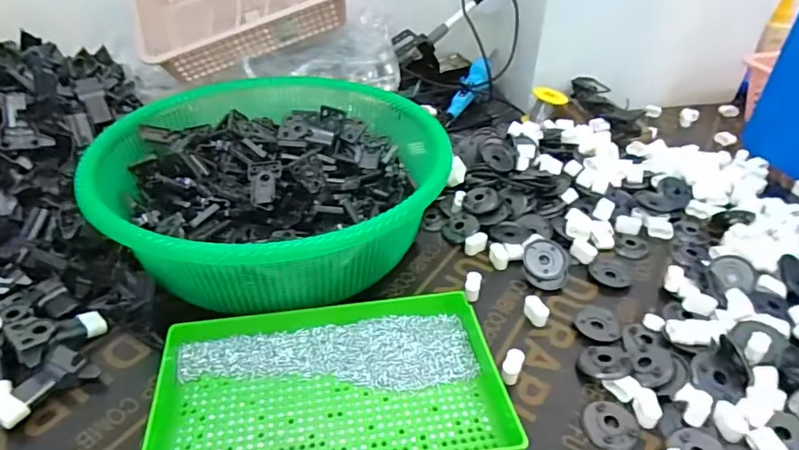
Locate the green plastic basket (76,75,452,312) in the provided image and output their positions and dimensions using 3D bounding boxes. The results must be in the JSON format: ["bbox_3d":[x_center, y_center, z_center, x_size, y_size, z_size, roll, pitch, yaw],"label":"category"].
[{"bbox_3d":[-0.123,-0.058,0.531,0.323,0.100,0.355,-9,40,-13],"label":"green plastic basket"}]

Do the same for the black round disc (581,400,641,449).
[{"bbox_3d":[0.159,0.150,0.385,0.040,0.006,0.041,1,39,-1],"label":"black round disc"}]

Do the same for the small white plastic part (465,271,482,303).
[{"bbox_3d":[0.070,0.060,0.491,0.014,0.017,0.026,9,40,10],"label":"small white plastic part"}]

